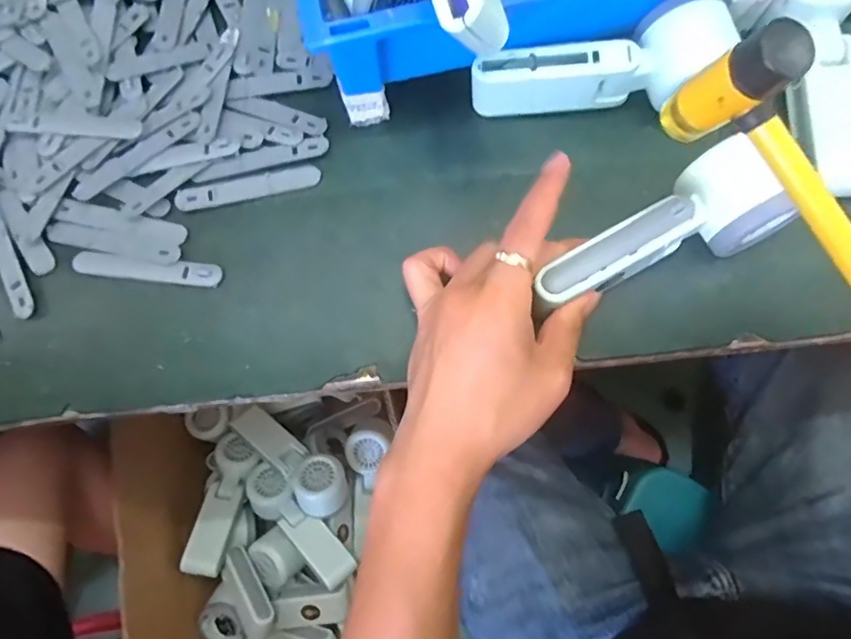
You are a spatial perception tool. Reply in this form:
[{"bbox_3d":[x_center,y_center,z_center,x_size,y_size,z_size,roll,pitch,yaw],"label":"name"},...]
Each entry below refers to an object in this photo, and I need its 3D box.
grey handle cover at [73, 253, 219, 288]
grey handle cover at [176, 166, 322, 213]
[{"bbox_3d":[-0.180,-0.033,0.370,0.097,0.004,0.016,7,74,4],"label":"grey handle cover"},{"bbox_3d":[-0.119,-0.088,0.383,0.095,0.004,0.017,-12,73,-2],"label":"grey handle cover"}]

